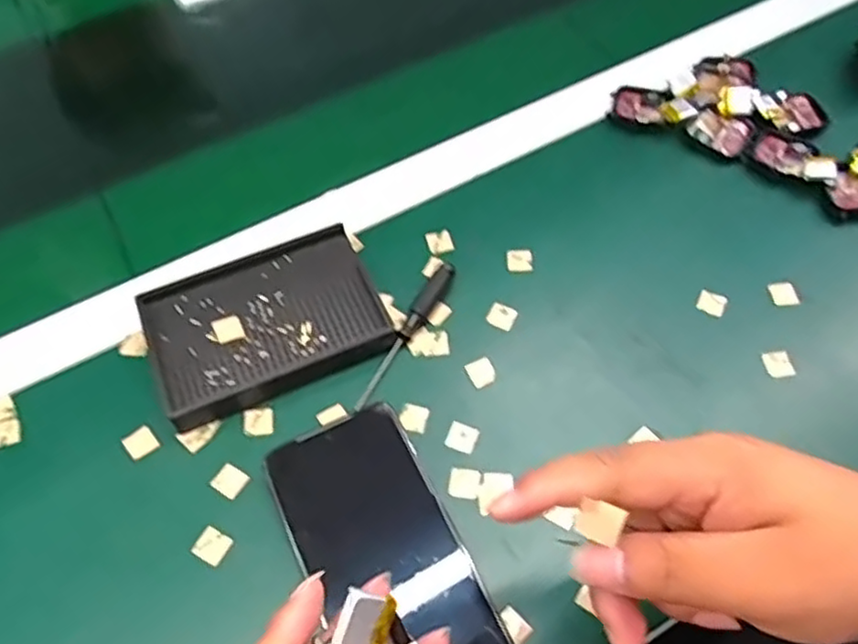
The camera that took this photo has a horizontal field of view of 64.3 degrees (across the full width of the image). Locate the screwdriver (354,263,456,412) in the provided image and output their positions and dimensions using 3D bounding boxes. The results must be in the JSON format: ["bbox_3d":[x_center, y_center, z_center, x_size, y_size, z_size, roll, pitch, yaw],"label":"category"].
[{"bbox_3d":[-0.015,0.004,0.418,0.013,0.014,0.113,26,62,17],"label":"screwdriver"}]

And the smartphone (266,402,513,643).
[{"bbox_3d":[-0.019,0.120,0.341,0.075,0.016,0.160,-25,57,-13],"label":"smartphone"}]

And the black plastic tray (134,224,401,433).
[{"bbox_3d":[-0.101,-0.002,0.424,0.136,0.025,0.093,-22,60,-12],"label":"black plastic tray"}]

